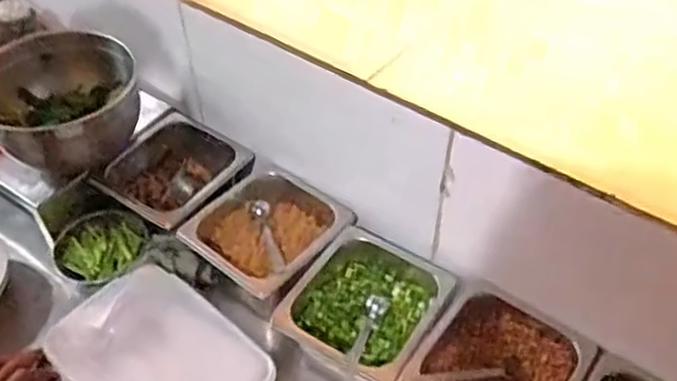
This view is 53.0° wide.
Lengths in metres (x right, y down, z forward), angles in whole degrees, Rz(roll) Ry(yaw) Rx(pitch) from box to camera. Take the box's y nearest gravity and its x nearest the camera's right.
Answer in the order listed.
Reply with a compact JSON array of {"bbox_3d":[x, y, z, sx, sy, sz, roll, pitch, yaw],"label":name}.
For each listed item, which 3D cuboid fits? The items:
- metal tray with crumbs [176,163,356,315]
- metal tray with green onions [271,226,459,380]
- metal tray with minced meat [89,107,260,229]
[{"bbox_3d":[-0.090,0.062,0.903,0.176,0.104,0.179,29,53,24],"label":"metal tray with crumbs"},{"bbox_3d":[0.041,0.147,0.828,0.159,0.089,0.196,24,51,21],"label":"metal tray with green onions"},{"bbox_3d":[-0.222,-0.013,0.985,0.153,0.107,0.208,28,52,24],"label":"metal tray with minced meat"}]

